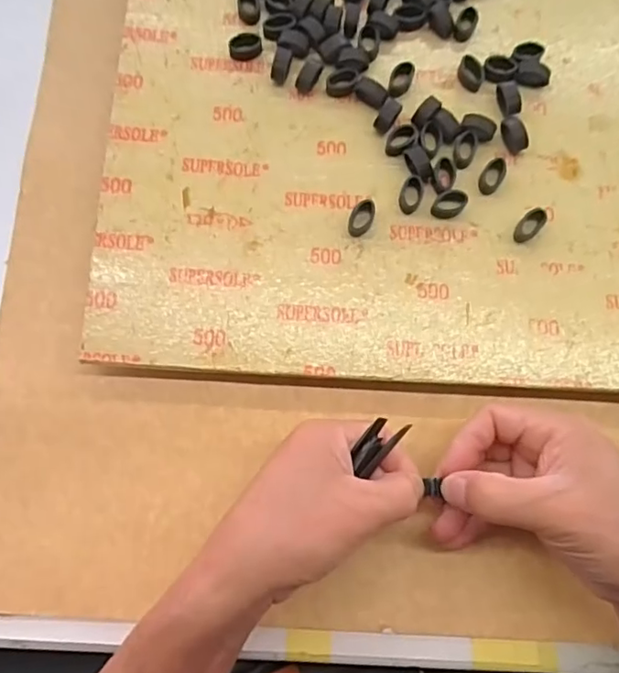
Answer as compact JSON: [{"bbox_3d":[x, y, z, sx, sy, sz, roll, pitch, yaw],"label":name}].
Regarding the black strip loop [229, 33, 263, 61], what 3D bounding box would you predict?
[{"bbox_3d":[-0.042,-0.191,0.369,0.021,0.010,0.014,-5,79,-2],"label":"black strip loop"}]

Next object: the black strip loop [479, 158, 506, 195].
[{"bbox_3d":[0.115,-0.100,0.352,0.013,0.009,0.024,34,80,5],"label":"black strip loop"}]

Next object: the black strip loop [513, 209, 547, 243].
[{"bbox_3d":[0.135,-0.068,0.345,0.012,0.010,0.022,44,81,7],"label":"black strip loop"}]

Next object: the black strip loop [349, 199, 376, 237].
[{"bbox_3d":[0.032,-0.072,0.344,0.014,0.011,0.021,19,79,3],"label":"black strip loop"}]

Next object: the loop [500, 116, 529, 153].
[{"bbox_3d":[0.129,-0.128,0.355,0.012,0.015,0.022,-21,80,-5],"label":"loop"}]

